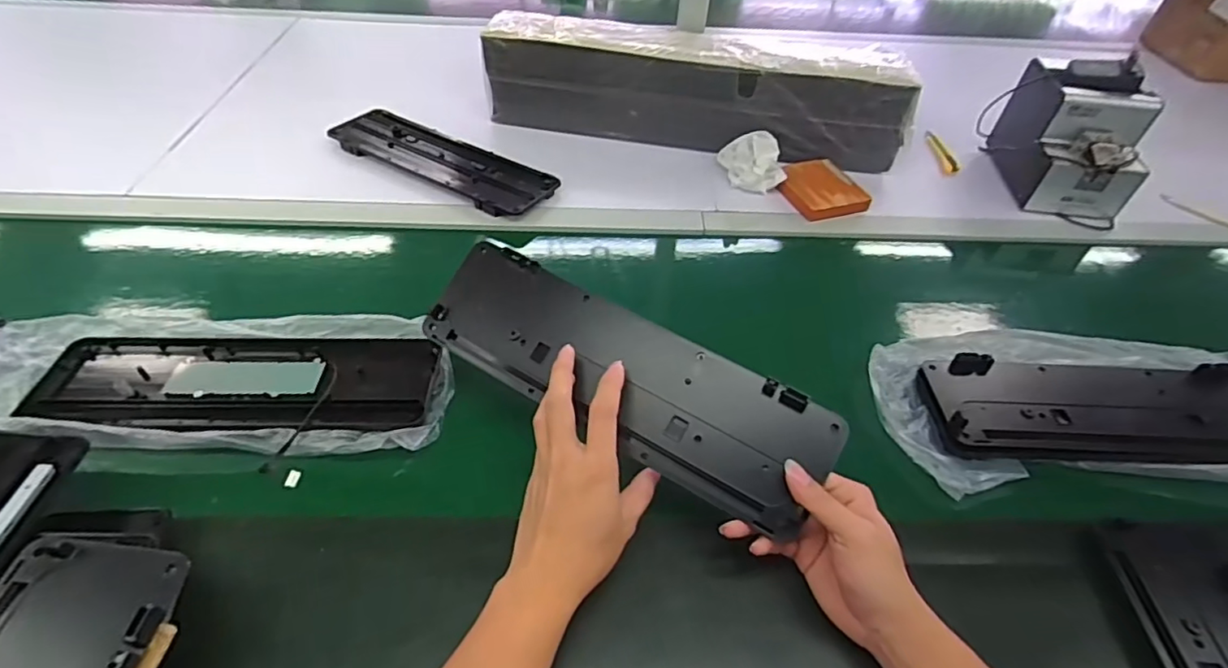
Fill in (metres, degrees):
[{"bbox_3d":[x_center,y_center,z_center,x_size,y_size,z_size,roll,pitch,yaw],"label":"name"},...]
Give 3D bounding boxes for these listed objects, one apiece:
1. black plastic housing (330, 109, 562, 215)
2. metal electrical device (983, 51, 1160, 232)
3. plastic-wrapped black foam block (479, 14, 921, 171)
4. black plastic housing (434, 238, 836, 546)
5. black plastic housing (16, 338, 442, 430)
[{"bbox_3d":[-0.248,-0.247,0.845,0.348,0.021,0.102,25,50,19],"label":"black plastic housing"},{"bbox_3d":[0.642,-0.279,0.828,0.134,0.159,0.185,9,46,5],"label":"metal electrical device"},{"bbox_3d":[0.117,-0.365,0.890,0.615,0.148,0.115,7,46,3],"label":"plastic-wrapped black foam block"},{"bbox_3d":[0.002,0.032,0.489,0.348,0.013,0.103,27,85,18],"label":"black plastic housing"},{"bbox_3d":[-0.355,0.045,0.566,0.355,0.015,0.116,0,46,-3],"label":"black plastic housing"}]

